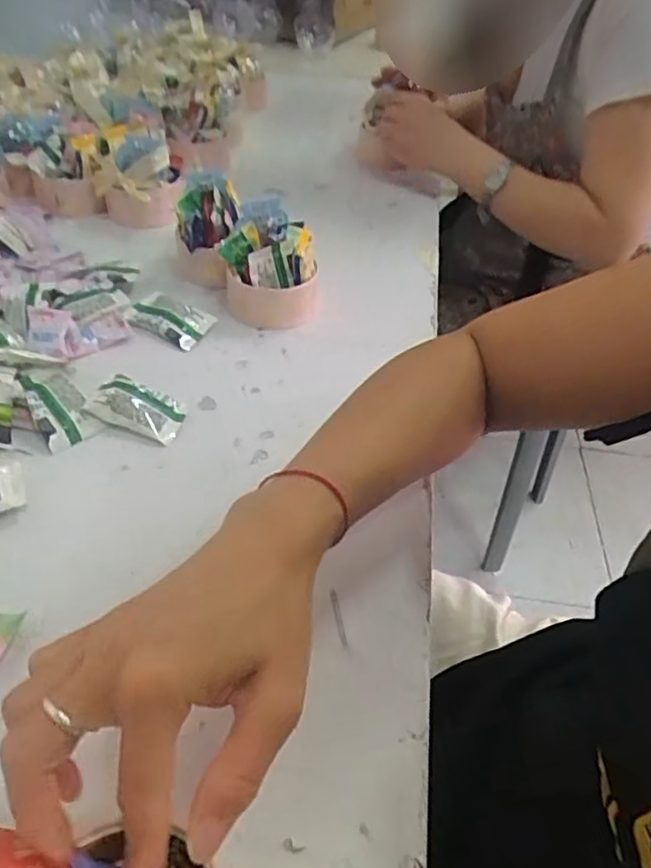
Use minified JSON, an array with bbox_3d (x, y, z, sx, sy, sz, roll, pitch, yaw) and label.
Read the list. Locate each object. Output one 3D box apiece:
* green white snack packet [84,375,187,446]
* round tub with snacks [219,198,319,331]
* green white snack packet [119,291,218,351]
[{"bbox_3d":[-0.139,-0.020,0.466,0.064,0.021,0.037,14,44,10],"label":"green white snack packet"},{"bbox_3d":[-0.049,-0.147,0.556,0.073,0.088,0.069,2,43,-2],"label":"round tub with snacks"},{"bbox_3d":[-0.137,-0.103,0.554,0.074,0.016,0.044,22,46,19],"label":"green white snack packet"}]

